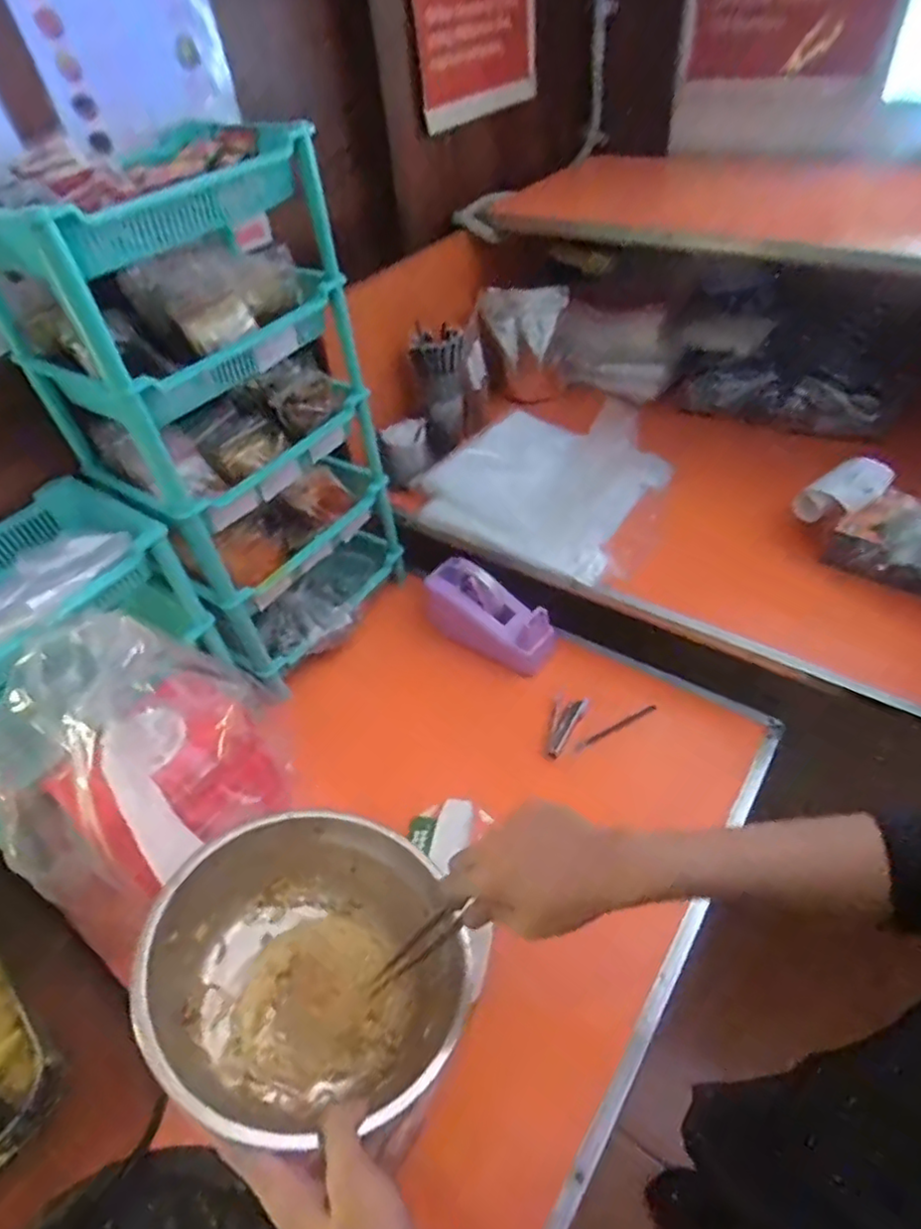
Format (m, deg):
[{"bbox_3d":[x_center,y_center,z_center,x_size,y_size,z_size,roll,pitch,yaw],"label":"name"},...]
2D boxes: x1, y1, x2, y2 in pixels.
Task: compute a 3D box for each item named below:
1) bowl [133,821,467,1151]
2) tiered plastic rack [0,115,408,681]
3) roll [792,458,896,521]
[{"bbox_3d":[-0.114,0.266,0.489,0.231,0.101,0.231,8,38,-6],"label":"bowl"},{"bbox_3d":[-0.273,-0.222,0.783,0.207,0.555,0.323,25,53,28],"label":"tiered plastic rack"},{"bbox_3d":[0.495,-0.159,0.817,0.118,0.044,0.050,-26,33,36],"label":"roll"}]

